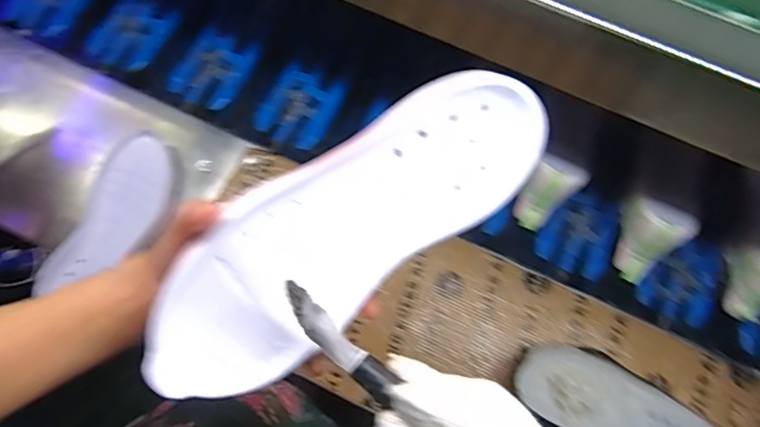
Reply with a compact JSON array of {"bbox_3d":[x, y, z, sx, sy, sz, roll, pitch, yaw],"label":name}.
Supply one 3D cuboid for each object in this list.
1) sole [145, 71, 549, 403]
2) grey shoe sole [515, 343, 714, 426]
[{"bbox_3d":[-0.018,0.007,0.329,0.267,0.032,0.089,-37,92,-7],"label":"sole"},{"bbox_3d":[0.280,0.227,0.599,0.261,0.040,0.092,25,78,7],"label":"grey shoe sole"}]

